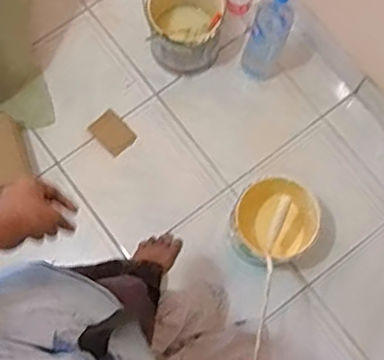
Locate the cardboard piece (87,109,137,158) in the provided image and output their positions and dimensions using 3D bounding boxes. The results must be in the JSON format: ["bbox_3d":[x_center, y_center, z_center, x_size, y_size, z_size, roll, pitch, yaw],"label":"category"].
[{"bbox_3d":[-0.204,-0.121,1.488,0.078,0.014,0.108,-45,81,-3],"label":"cardboard piece"}]

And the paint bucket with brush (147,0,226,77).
[{"bbox_3d":[-0.018,-0.395,1.479,0.186,0.220,0.211,2,77,-1],"label":"paint bucket with brush"}]

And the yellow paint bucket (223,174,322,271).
[{"bbox_3d":[0.177,0.112,1.350,0.187,0.216,0.181,0,77,-1],"label":"yellow paint bucket"}]

